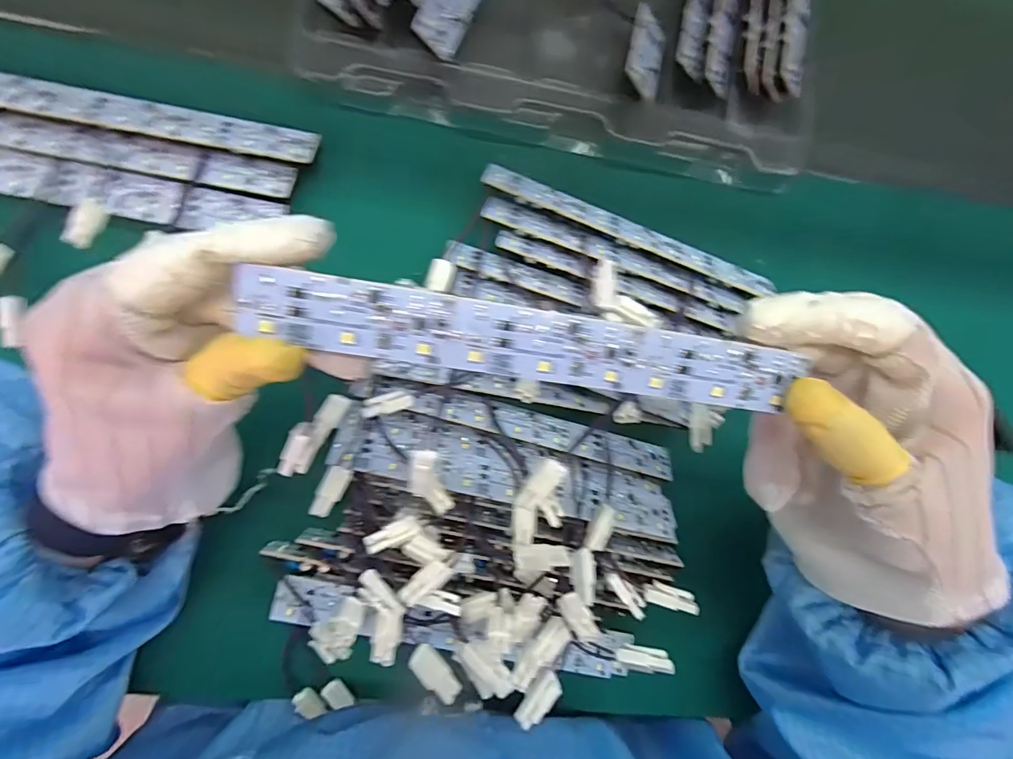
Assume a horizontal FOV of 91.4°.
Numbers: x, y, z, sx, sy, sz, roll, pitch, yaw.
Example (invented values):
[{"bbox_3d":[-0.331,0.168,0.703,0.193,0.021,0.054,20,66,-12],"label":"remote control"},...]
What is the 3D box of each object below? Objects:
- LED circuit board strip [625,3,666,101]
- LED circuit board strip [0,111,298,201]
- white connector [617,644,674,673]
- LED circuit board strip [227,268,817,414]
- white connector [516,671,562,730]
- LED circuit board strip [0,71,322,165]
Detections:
[{"bbox_3d":[0.085,-0.200,0.300,0.027,0.004,0.061,23,70,-32],"label":"LED circuit board strip"},{"bbox_3d":[-0.213,-0.124,0.266,0.190,0.010,0.022,8,87,-7],"label":"LED circuit board strip"},{"bbox_3d":[0.066,0.134,0.238,0.026,0.006,0.010,2,88,17],"label":"white connector"},{"bbox_3d":[0.011,-0.011,0.164,0.182,0.004,0.024,8,109,-10],"label":"LED circuit board strip"},{"bbox_3d":[0.015,0.146,0.226,0.026,0.006,0.011,-38,95,-33],"label":"white connector"},{"bbox_3d":[-0.200,-0.143,0.263,0.192,0.008,0.025,8,86,-7],"label":"LED circuit board strip"}]

